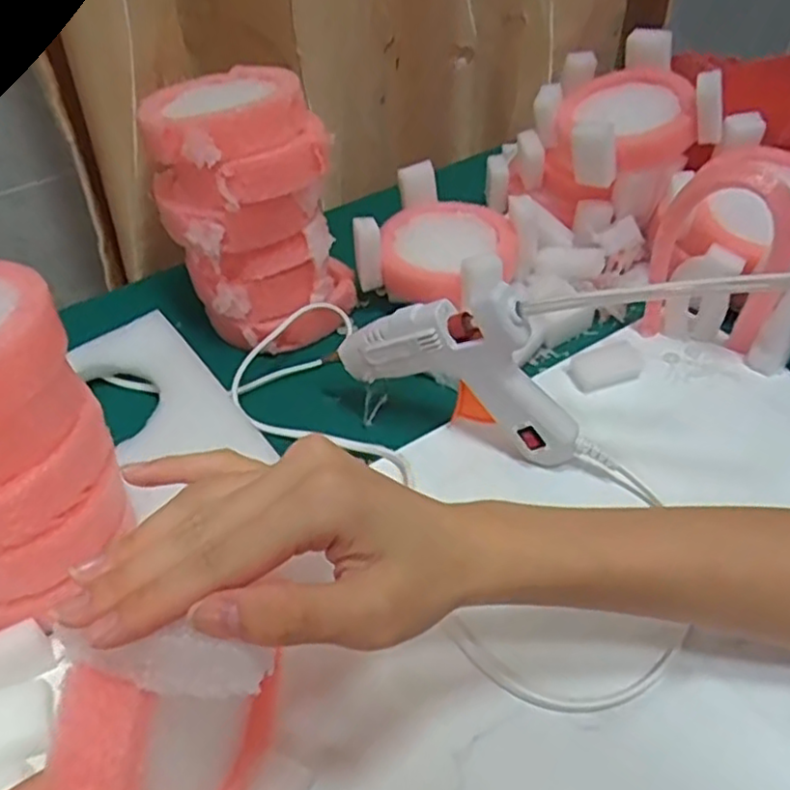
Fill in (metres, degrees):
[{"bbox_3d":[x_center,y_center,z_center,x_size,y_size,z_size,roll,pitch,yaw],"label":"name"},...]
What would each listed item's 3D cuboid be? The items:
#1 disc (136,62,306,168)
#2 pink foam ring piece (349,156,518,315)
[{"bbox_3d":[-0.108,-0.173,0.431,0.094,0.034,0.096,-1,43,1],"label":"disc"},{"bbox_3d":[0.036,-0.107,0.513,0.115,0.055,0.100,25,49,24],"label":"pink foam ring piece"}]

